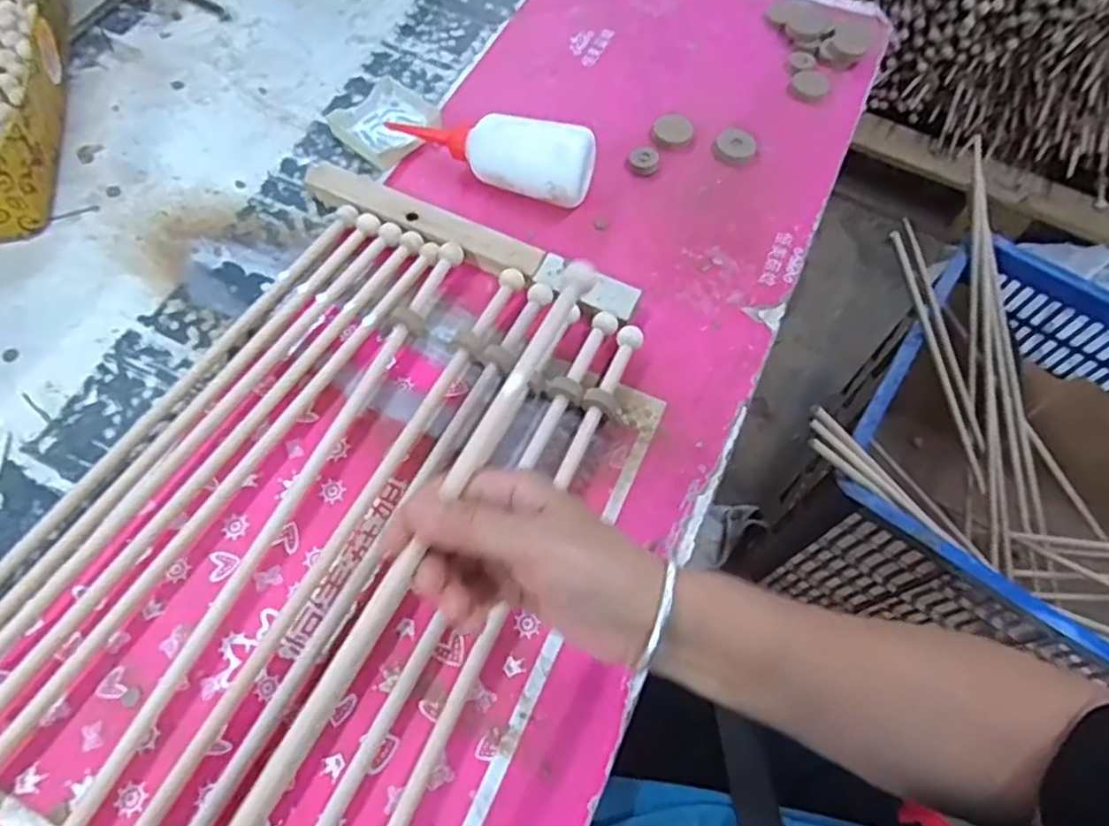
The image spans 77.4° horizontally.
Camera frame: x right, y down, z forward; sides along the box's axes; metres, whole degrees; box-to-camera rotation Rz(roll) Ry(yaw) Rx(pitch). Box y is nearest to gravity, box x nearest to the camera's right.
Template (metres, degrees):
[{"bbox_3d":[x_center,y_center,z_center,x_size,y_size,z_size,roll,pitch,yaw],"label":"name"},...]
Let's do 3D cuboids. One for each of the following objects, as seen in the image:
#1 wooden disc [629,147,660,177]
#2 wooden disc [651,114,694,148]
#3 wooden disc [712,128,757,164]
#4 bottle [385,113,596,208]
[{"bbox_3d":[0.079,-0.223,0.610,0.026,0.008,0.030,7,63,1],"label":"wooden disc"},{"bbox_3d":[0.106,-0.254,0.624,0.036,0.012,0.036,1,63,-2],"label":"wooden disc"},{"bbox_3d":[0.162,-0.239,0.621,0.037,0.011,0.035,1,63,-2],"label":"wooden disc"},{"bbox_3d":[-0.048,-0.214,0.572,0.159,0.059,0.055,16,63,6],"label":"bottle"}]

